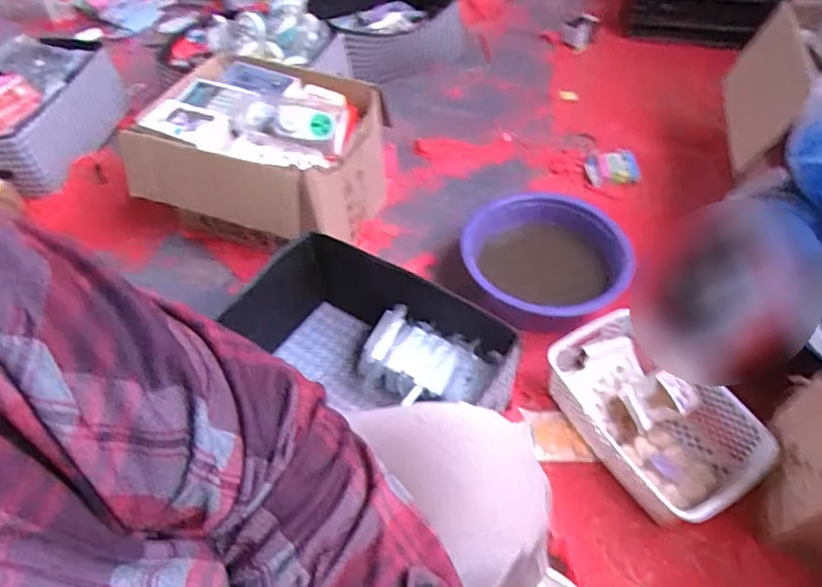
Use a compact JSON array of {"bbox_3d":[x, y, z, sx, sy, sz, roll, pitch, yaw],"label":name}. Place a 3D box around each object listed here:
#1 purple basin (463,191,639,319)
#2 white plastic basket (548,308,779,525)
[{"bbox_3d":[0.242,-0.050,1.020,0.286,0.102,0.283,0,50,4],"label":"purple basin"},{"bbox_3d":[0.361,0.181,0.839,0.198,0.096,0.301,-25,53,-16],"label":"white plastic basket"}]

